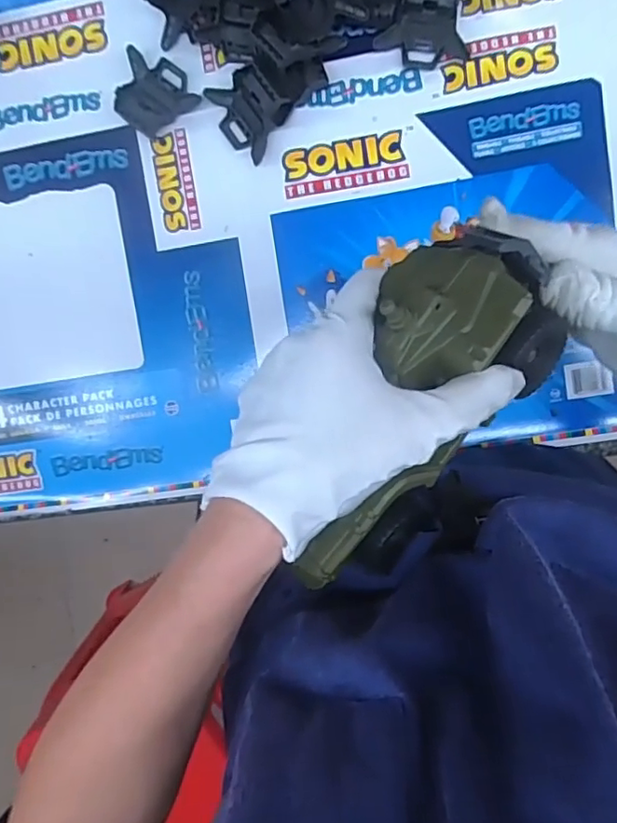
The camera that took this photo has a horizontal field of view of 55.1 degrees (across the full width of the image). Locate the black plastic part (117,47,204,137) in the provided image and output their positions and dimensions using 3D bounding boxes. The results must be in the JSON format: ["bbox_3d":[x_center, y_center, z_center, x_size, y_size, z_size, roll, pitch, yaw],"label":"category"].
[{"bbox_3d":[-0.118,-0.248,0.467,0.059,0.018,0.056,21,98,3],"label":"black plastic part"}]

